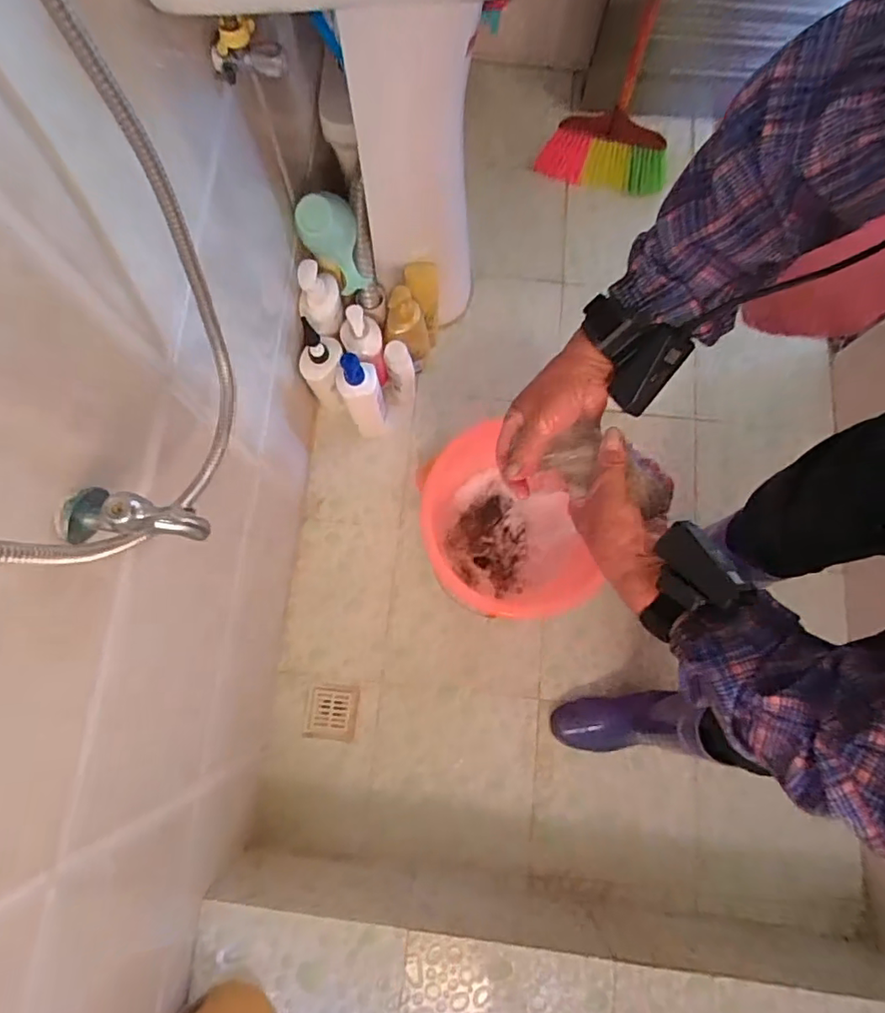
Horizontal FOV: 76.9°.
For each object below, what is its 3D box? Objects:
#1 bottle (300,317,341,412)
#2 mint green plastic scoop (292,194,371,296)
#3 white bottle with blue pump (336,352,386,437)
[{"bbox_3d":[-0.209,-0.243,0.989,0.066,0.166,0.080,22,77,4],"label":"bottle"},{"bbox_3d":[-0.167,-0.415,0.877,0.078,0.162,0.056,-44,53,-10],"label":"mint green plastic scoop"},{"bbox_3d":[-0.138,-0.191,0.987,0.069,0.274,0.050,-9,77,-3],"label":"white bottle with blue pump"}]

